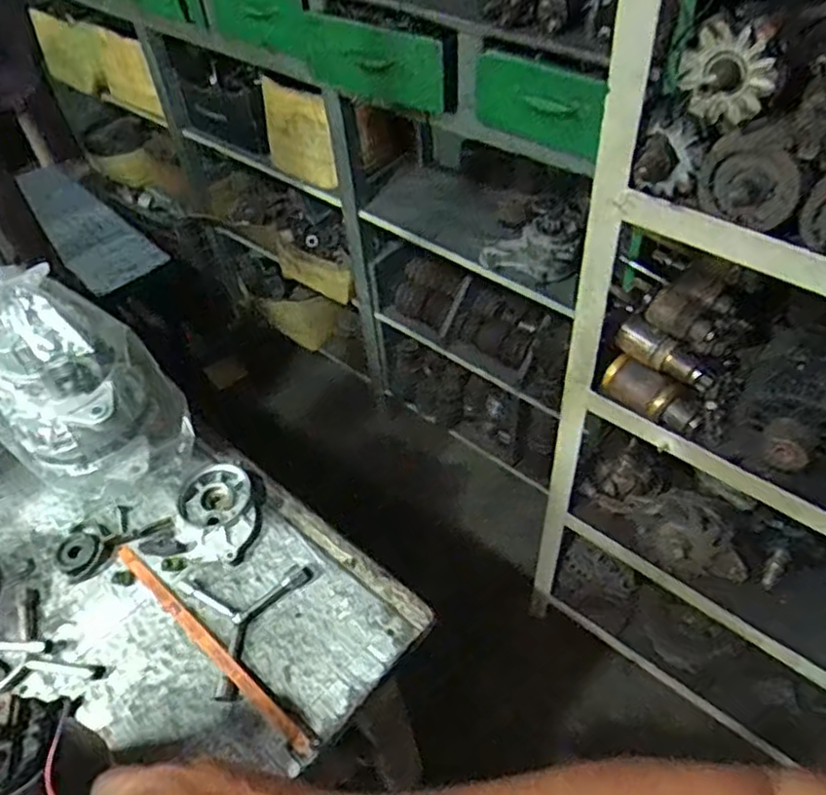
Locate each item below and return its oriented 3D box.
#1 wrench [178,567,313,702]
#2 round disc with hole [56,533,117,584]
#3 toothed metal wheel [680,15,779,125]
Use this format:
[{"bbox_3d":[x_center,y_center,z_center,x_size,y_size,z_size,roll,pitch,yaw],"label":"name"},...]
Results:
[{"bbox_3d":[-0.167,0.228,0.666,0.132,0.014,0.124,-6,49,-1],"label":"wrench"},{"bbox_3d":[-0.348,0.167,0.729,0.055,0.012,0.053,-2,49,3],"label":"round disc with hole"},{"bbox_3d":[0.283,-0.293,0.620,0.028,0.072,0.091,-27,52,-17],"label":"toothed metal wheel"}]

